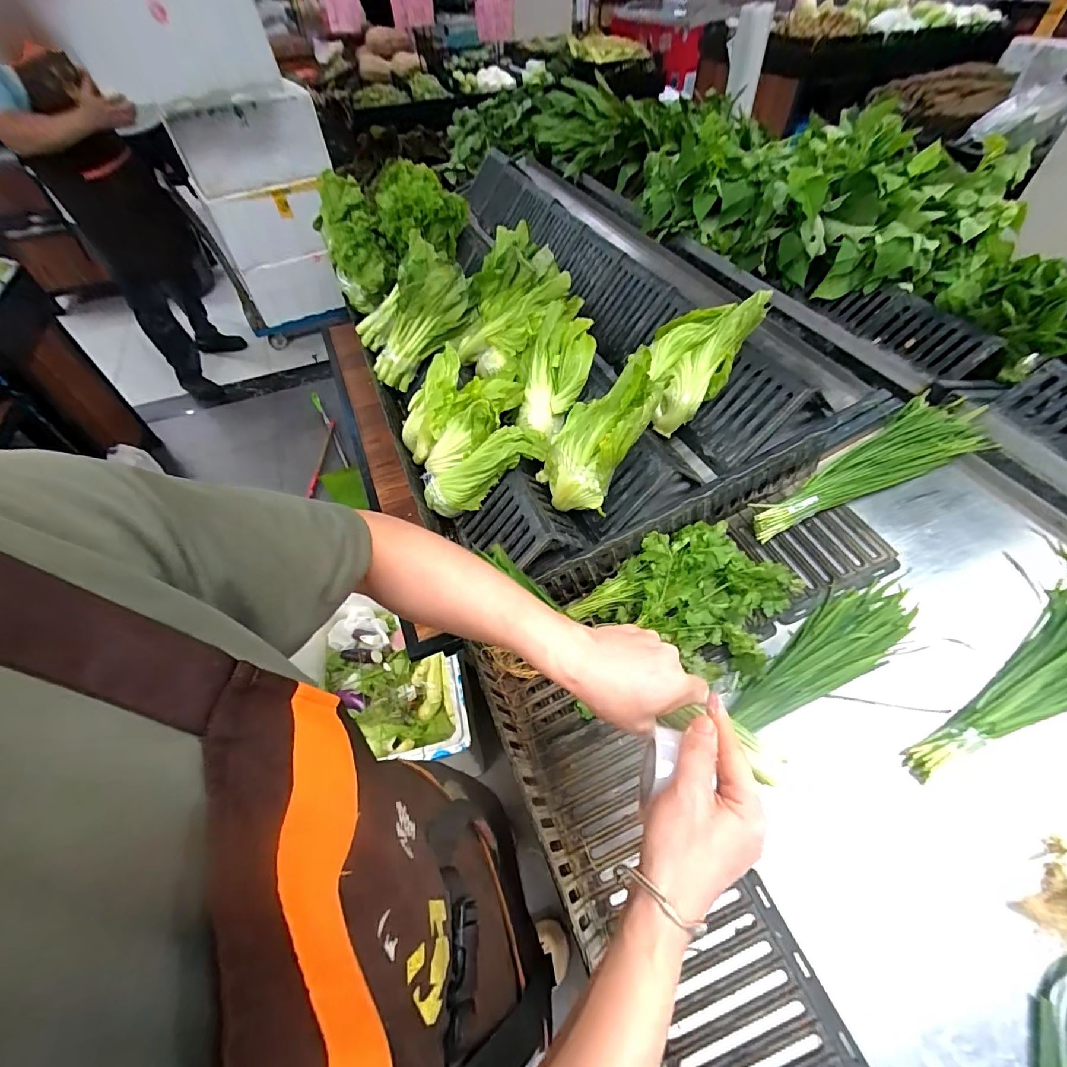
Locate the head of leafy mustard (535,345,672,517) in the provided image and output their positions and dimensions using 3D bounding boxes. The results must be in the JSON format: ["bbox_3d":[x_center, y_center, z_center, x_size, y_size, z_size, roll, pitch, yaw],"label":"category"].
[{"bbox_3d":[0.098,-0.144,0.693,0.075,0.255,0.134,8,41,-41],"label":"head of leafy mustard"}]

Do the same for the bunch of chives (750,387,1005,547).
[{"bbox_3d":[0.462,-0.089,0.654,0.338,0.033,0.099,-28,55,1],"label":"bunch of chives"}]

